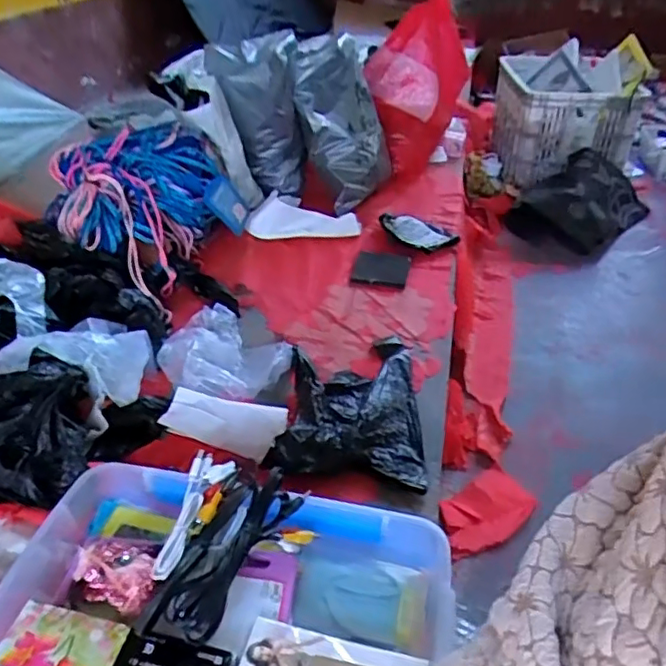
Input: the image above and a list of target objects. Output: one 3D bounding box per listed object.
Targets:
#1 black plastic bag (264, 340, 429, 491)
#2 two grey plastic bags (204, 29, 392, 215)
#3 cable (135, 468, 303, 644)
[{"bbox_3d":[0.024,0.081,0.823,0.188,0.048,0.285,1,36,1],"label":"black plastic bag"},{"bbox_3d":[-0.071,-0.427,1.252,0.368,0.317,0.157,4,36,6],"label":"two grey plastic bags"},{"bbox_3d":[-0.096,0.183,0.519,0.069,0.045,0.168,17,39,23],"label":"cable"}]

